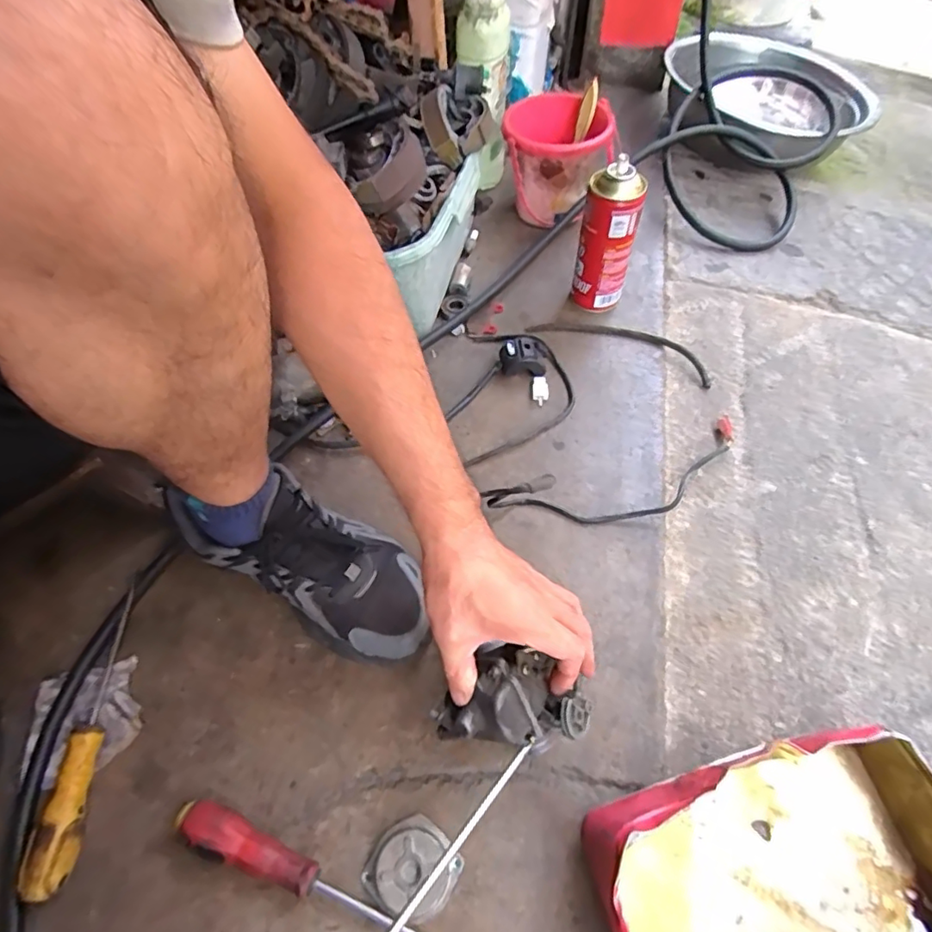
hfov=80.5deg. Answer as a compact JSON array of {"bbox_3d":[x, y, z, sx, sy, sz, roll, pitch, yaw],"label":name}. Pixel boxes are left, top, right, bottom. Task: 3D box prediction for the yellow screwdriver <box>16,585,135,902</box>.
[{"bbox_3d":[-0.320,0.216,0.466,0.035,0.028,0.236,-6,57,-2],"label":"yellow screwdriver"}]

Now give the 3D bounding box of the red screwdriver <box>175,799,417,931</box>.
[{"bbox_3d":[-0.076,0.316,0.386,0.302,0.035,0.030,20,60,14],"label":"red screwdriver"}]

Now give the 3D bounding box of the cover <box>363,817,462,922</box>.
[{"bbox_3d":[-0.040,0.297,0.405,0.060,0.021,0.062,-1,57,1],"label":"cover"}]

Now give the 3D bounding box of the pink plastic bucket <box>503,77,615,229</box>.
[{"bbox_3d":[0.130,-0.435,0.804,0.145,0.137,0.123,11,58,9],"label":"pink plastic bucket"}]

